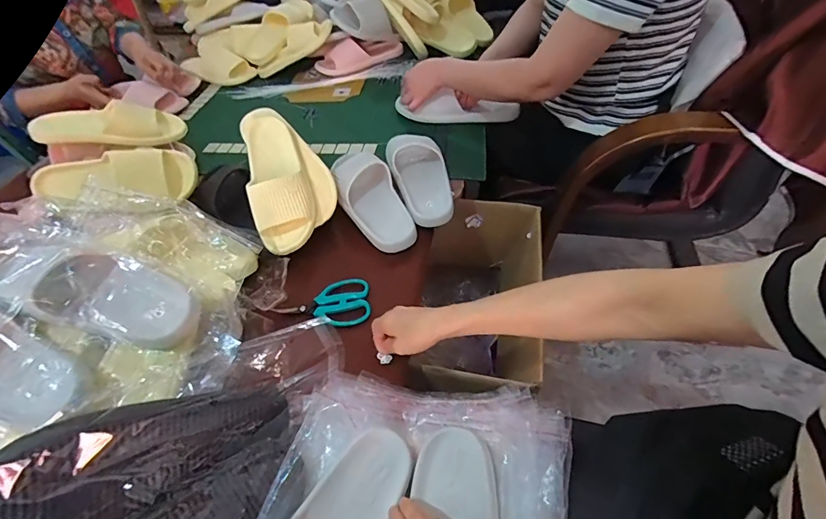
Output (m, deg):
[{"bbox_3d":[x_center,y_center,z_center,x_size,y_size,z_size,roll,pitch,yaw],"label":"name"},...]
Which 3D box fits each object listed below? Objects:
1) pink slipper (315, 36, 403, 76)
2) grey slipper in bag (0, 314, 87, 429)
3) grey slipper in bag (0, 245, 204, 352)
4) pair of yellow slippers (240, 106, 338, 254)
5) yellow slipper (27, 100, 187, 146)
[{"bbox_3d":[-0.148,-0.577,1.158,0.241,0.068,0.085,-17,50,-10],"label":"pink slipper"},{"bbox_3d":[-0.437,0.120,0.439,0.162,0.047,0.088,15,52,17],"label":"grey slipper in bag"},{"bbox_3d":[-0.381,0.037,0.493,0.234,0.059,0.095,19,51,-5],"label":"grey slipper in bag"},{"bbox_3d":[-0.227,-0.148,0.744,0.148,0.095,0.282,-12,76,-24],"label":"pair of yellow slippers"},{"bbox_3d":[-0.592,-0.261,0.797,0.260,0.073,0.071,-11,48,-22],"label":"yellow slipper"}]

